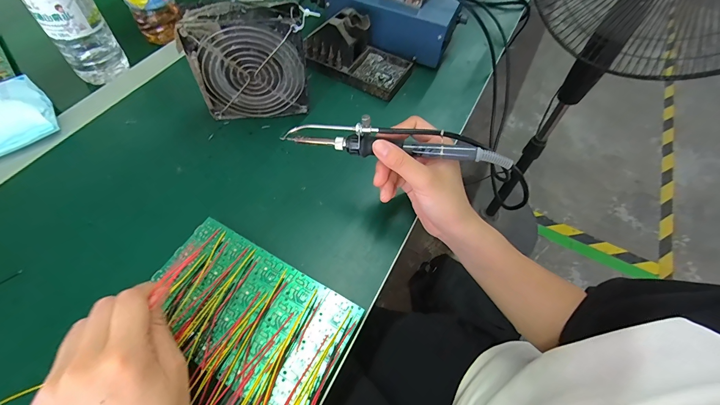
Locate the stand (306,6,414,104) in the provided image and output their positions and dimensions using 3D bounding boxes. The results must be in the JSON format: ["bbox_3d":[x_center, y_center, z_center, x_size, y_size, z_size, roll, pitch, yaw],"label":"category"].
[{"bbox_3d":[0.001,-0.209,0.443,0.133,0.071,0.076,25,60,12],"label":"stand"}]

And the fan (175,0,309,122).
[{"bbox_3d":[-0.121,-0.154,0.371,0.116,0.120,0.039,-6,58,-7],"label":"fan"}]

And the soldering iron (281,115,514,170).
[{"bbox_3d":[0.029,-0.058,0.299,0.207,0.034,0.022,9,57,9],"label":"soldering iron"}]

